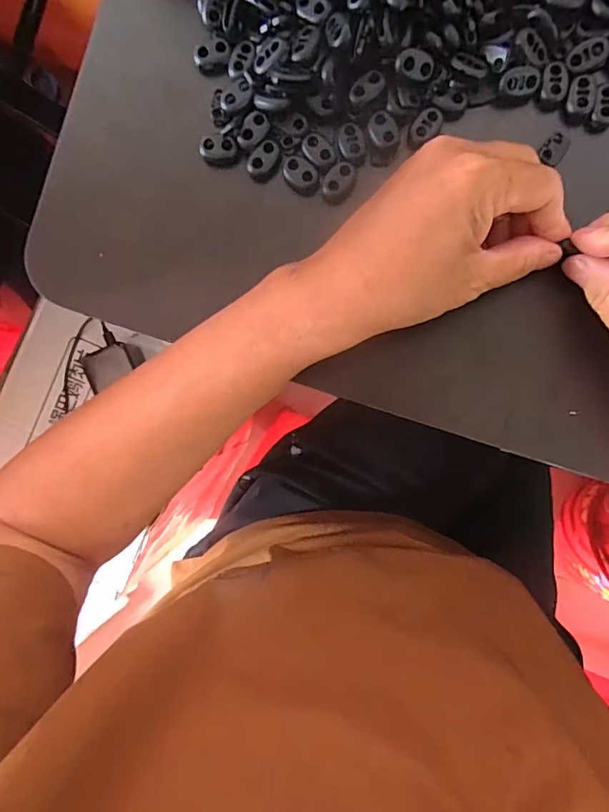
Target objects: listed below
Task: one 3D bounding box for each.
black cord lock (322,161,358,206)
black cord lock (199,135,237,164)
[{"bbox_3d":[0.019,-0.123,0.274,0.015,0.007,0.022,29,92,3],"label":"black cord lock"},{"bbox_3d":[-0.047,-0.144,0.281,0.020,0.012,0.012,6,91,4],"label":"black cord lock"}]

